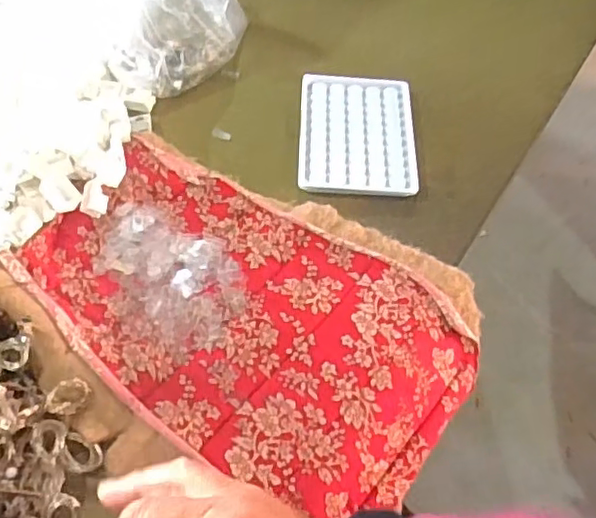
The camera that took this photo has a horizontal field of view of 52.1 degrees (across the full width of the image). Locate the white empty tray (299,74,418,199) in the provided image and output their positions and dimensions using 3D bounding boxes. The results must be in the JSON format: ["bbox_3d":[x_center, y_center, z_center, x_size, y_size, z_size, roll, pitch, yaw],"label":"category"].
[{"bbox_3d":[0.050,-0.106,0.517,0.095,0.014,0.129,2,55,-1],"label":"white empty tray"}]

